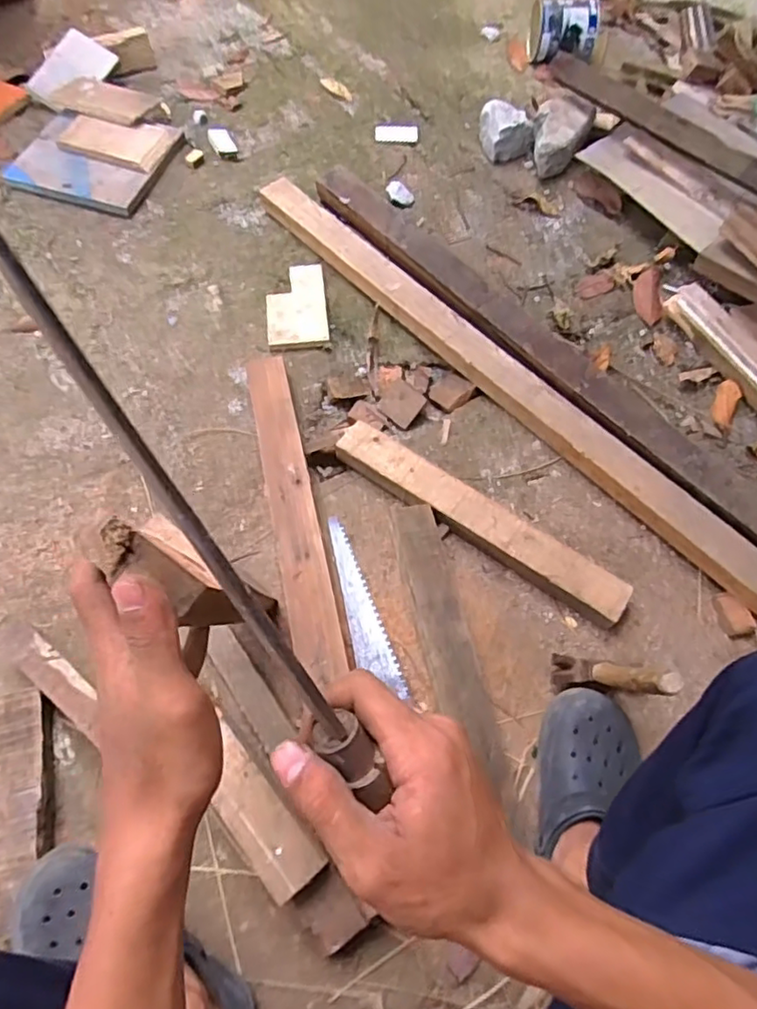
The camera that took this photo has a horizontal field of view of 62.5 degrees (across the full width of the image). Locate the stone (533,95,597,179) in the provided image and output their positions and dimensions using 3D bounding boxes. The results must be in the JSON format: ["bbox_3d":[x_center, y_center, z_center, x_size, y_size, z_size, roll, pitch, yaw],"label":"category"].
[{"bbox_3d":[0.354,-0.723,1.227,0.107,0.075,0.170,19,66,7],"label":"stone"}]

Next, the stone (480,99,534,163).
[{"bbox_3d":[0.250,-0.729,1.222,0.107,0.077,0.077,10,65,3],"label":"stone"}]

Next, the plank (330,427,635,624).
[{"bbox_3d":[0.137,0.019,0.875,0.450,0.040,0.066,33,68,13],"label":"plank"}]

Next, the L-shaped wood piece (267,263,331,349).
[{"bbox_3d":[-0.139,-0.337,1.058,0.100,0.015,0.171,-6,65,-5],"label":"L-shaped wood piece"}]

